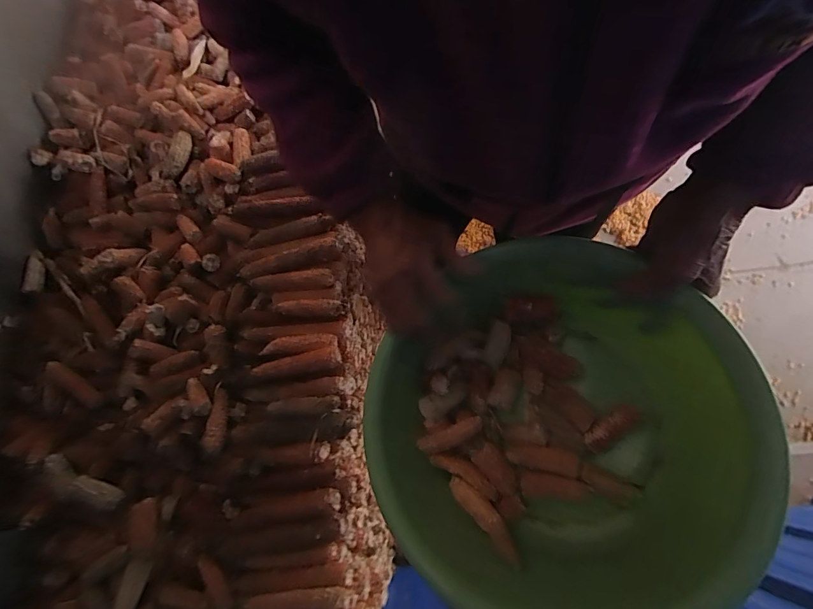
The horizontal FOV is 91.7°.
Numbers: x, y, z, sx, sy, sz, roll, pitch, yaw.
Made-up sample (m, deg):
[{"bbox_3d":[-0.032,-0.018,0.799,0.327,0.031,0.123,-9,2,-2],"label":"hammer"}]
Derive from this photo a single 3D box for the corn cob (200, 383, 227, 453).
[{"bbox_3d":[-0.264,0.162,0.556,0.022,0.031,0.086,5,72,1],"label":"corn cob"}]

